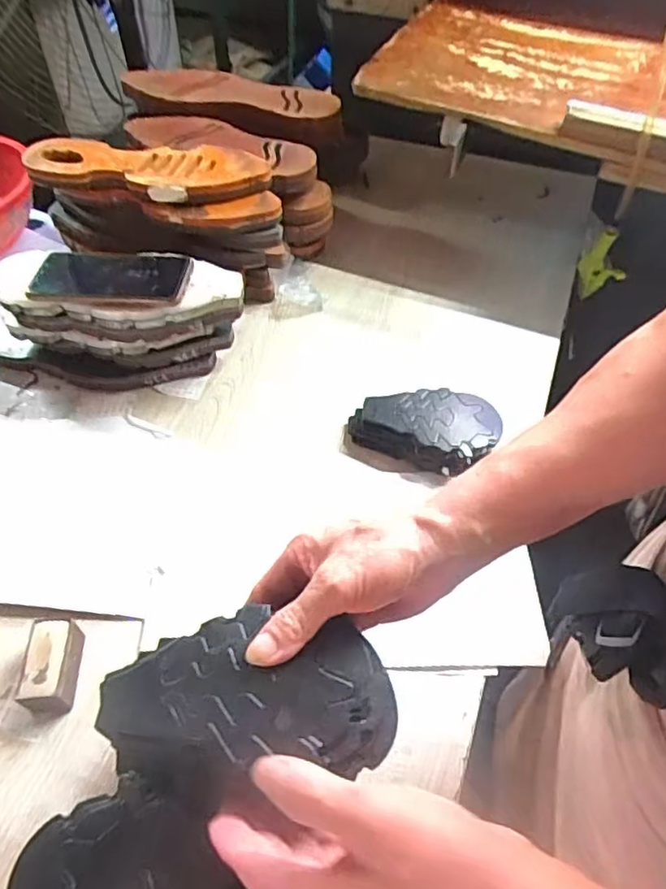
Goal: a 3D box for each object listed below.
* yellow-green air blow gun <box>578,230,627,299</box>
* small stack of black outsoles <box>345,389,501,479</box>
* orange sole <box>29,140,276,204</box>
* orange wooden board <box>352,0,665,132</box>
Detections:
[{"bbox_3d":[0.358,-0.229,0.825,0.039,0.131,0.054,6,73,6],"label":"yellow-green air blow gun"},{"bbox_3d":[0.101,-0.022,0.669,0.151,0.040,0.097,21,55,16],"label":"small stack of black outsoles"},{"bbox_3d":[-0.223,-0.334,0.737,0.290,0.025,0.096,13,54,10],"label":"orange sole"},{"bbox_3d":[0.260,-0.501,0.812,0.392,0.033,0.294,22,56,16],"label":"orange wooden board"}]

